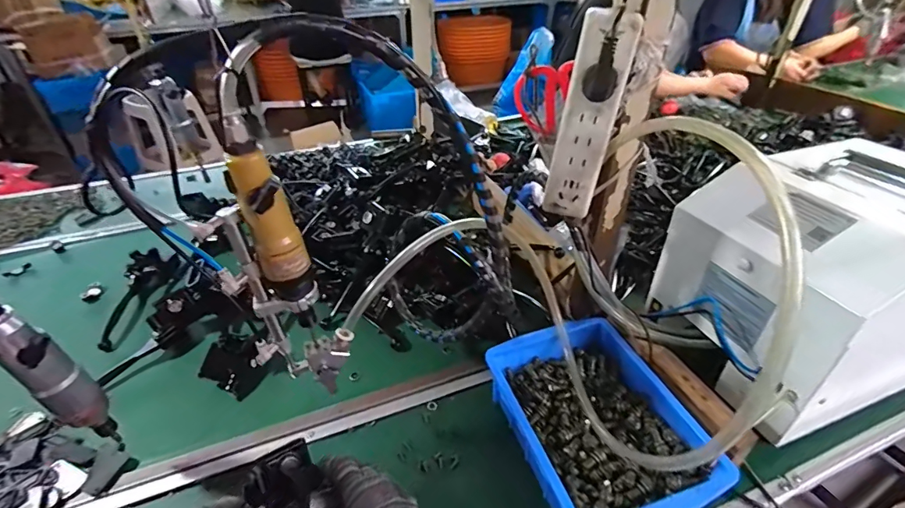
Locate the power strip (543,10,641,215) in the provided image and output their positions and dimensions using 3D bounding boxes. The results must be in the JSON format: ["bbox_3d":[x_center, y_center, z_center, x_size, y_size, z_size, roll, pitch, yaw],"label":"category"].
[{"bbox_3d":[0.129,-0.122,0.425,0.053,0.192,0.029,10,39,12],"label":"power strip"}]

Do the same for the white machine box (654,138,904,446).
[{"bbox_3d":[0.472,0.023,0.559,0.309,0.235,0.227,-13,40,-16],"label":"white machine box"}]

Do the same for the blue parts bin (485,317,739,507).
[{"bbox_3d":[0.164,0.201,0.525,0.175,0.085,0.234,-11,40,-14],"label":"blue parts bin"}]

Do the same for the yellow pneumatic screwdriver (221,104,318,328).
[{"bbox_3d":[-0.152,-0.021,0.379,0.042,0.175,0.043,-17,41,-20],"label":"yellow pneumatic screwdriver"}]

